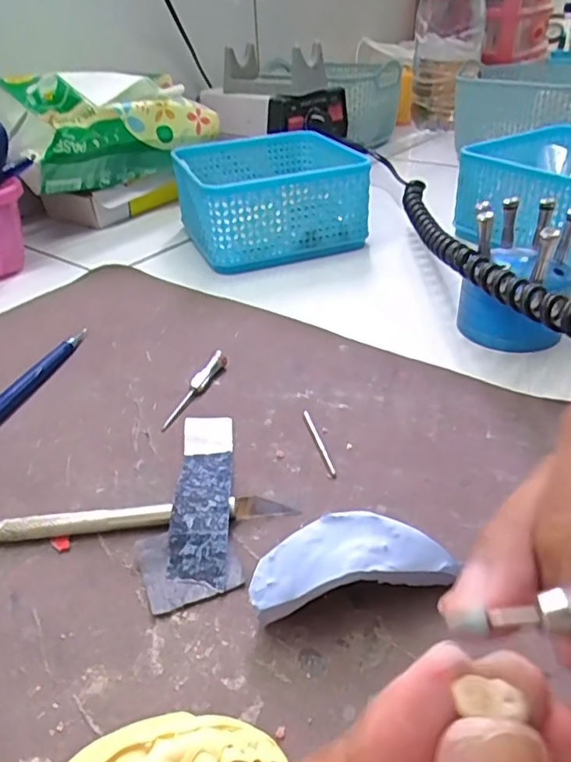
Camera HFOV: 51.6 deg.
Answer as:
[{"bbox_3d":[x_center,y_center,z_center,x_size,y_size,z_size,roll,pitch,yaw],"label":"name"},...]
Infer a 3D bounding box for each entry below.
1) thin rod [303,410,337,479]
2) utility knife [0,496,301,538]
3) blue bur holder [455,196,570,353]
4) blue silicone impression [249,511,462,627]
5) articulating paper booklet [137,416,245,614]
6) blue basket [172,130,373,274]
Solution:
[{"bbox_3d":[0.015,0.027,0.263,0.004,0.004,0.044,-10,34,-11],"label":"thin rod"},{"bbox_3d":[-0.066,0.053,0.226,0.134,0.009,0.007,-5,34,-3],"label":"utility knife"},{"bbox_3d":[0.130,-0.060,0.326,0.055,0.067,0.051,15,38,25],"label":"blue bur holder"},{"bbox_3d":[0.021,0.061,0.194,0.065,0.024,0.025,-10,34,-11],"label":"blue silicone impression"},{"bbox_3d":[-0.038,0.045,0.236,0.035,0.009,0.097,-6,34,-4],"label":"articulating paper booklet"},{"bbox_3d":[-0.016,-0.149,0.476,0.123,0.063,0.132,-13,35,-14],"label":"blue basket"}]

